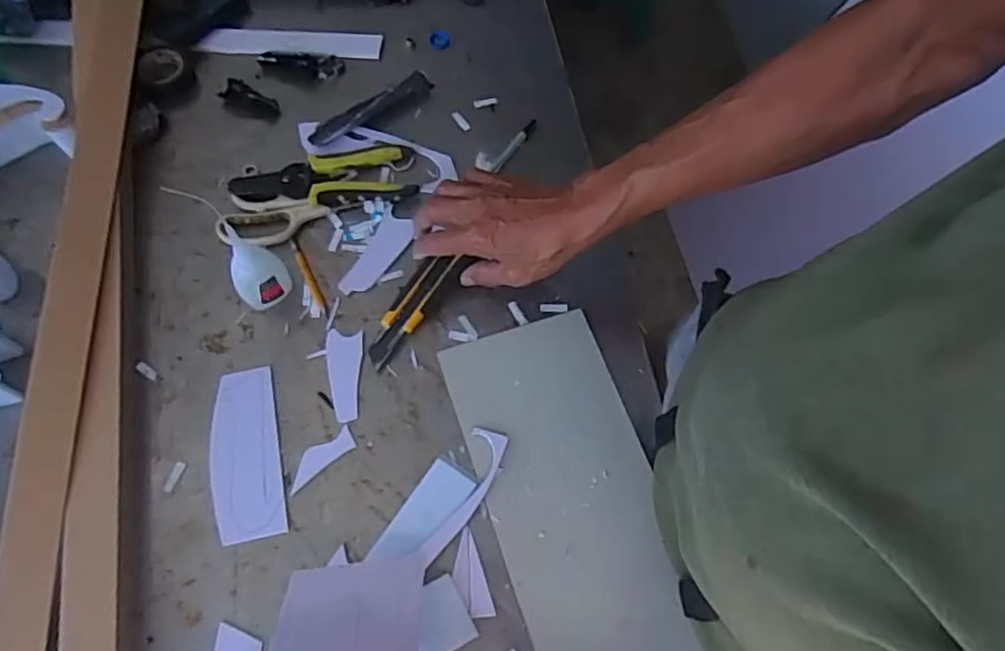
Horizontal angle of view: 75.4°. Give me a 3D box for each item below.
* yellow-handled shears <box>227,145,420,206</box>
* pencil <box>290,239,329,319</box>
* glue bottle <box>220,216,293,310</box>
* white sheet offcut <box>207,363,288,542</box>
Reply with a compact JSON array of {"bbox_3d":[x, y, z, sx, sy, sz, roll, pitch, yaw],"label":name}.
[{"bbox_3d":[-0.174,-0.148,0.632,0.171,0.016,0.066,-6,67,-4],"label":"yellow-handled shears"},{"bbox_3d":[-0.178,-0.044,0.597,0.009,0.005,0.085,-27,70,-12],"label":"pencil"},{"bbox_3d":[-0.214,-0.051,0.560,0.045,0.073,0.043,-32,71,-14],"label":"glue bottle"},{"bbox_3d":[-0.212,0.104,0.535,0.055,0.004,0.140,-12,68,-7],"label":"white sheet offcut"}]

